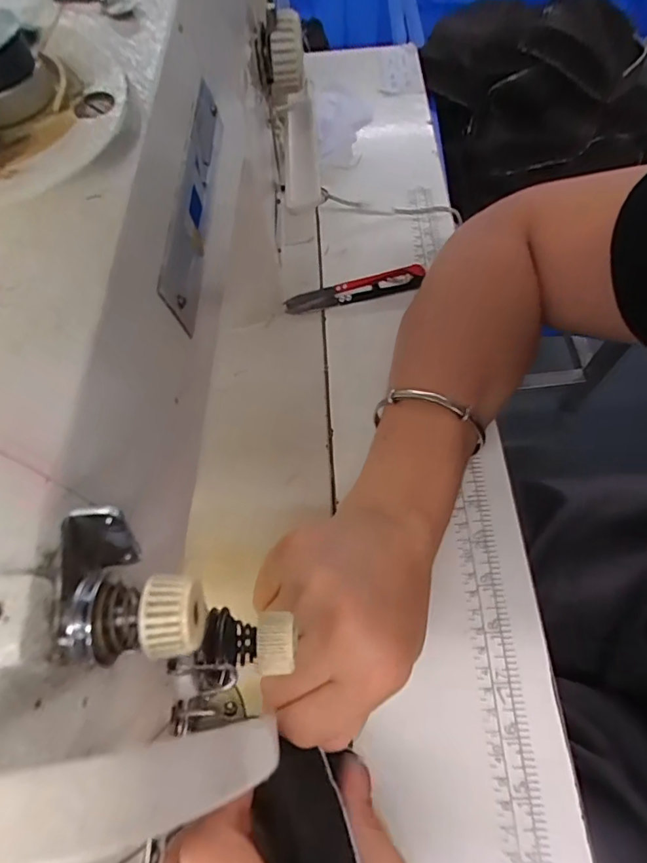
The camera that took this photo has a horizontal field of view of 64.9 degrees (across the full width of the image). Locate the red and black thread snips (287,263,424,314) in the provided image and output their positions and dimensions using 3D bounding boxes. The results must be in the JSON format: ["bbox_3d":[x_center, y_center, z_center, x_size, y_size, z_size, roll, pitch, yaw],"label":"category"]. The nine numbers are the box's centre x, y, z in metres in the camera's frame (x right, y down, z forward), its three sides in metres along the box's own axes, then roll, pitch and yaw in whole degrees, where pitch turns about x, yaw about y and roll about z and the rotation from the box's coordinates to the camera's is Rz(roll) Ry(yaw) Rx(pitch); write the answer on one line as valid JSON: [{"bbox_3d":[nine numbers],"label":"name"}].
[{"bbox_3d":[0.023,-0.108,0.390,0.106,0.016,0.021,-9,65,-4],"label":"red and black thread snips"}]

